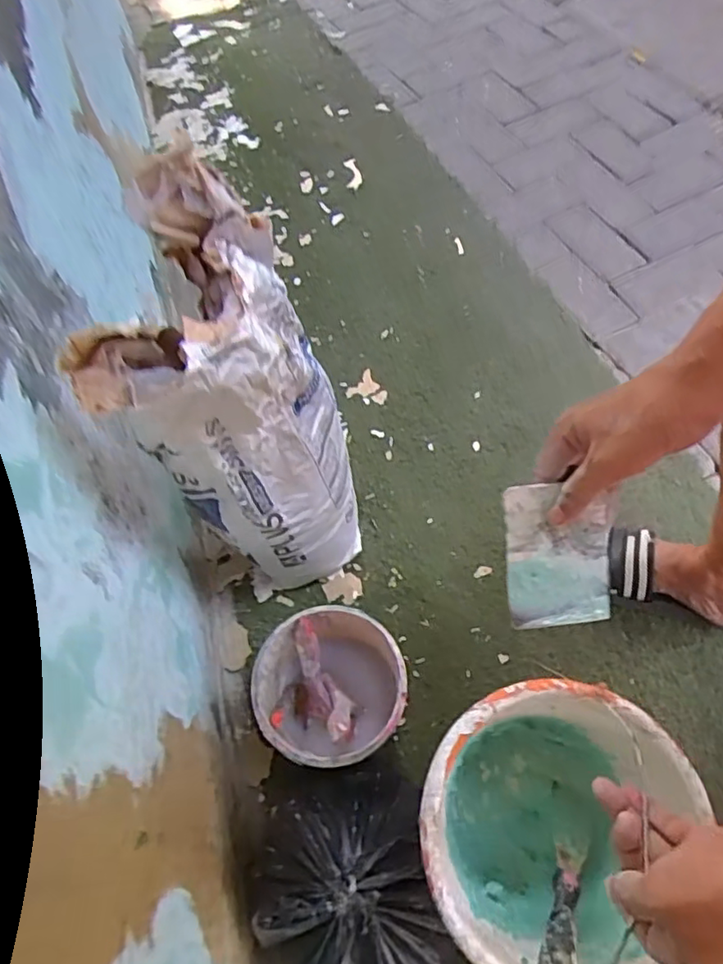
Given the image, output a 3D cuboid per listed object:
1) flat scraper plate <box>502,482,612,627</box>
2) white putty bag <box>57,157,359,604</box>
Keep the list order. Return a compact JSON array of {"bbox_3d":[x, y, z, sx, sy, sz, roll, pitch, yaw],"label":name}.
[{"bbox_3d":[0.147,0.054,0.446,0.082,0.004,0.104,-2,95,-10],"label":"flat scraper plate"},{"bbox_3d":[-0.118,-0.061,0.675,0.177,0.493,0.210,-3,61,4],"label":"white putty bag"}]

